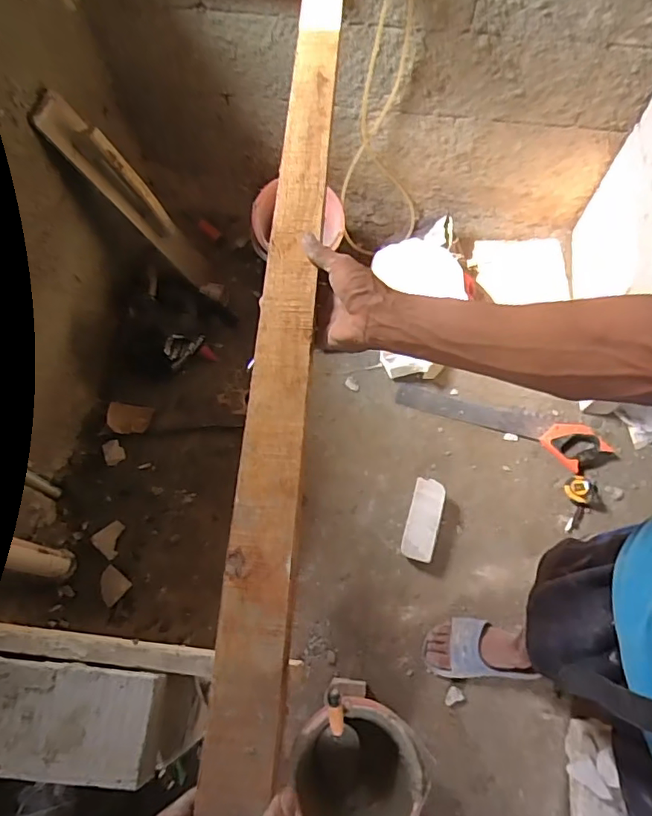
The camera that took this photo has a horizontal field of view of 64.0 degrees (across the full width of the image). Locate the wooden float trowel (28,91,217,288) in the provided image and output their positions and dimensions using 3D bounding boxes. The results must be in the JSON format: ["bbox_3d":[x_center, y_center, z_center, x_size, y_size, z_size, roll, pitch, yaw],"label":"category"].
[{"bbox_3d":[-0.475,-0.516,1.327,0.078,0.562,0.089,8,65,36],"label":"wooden float trowel"}]

